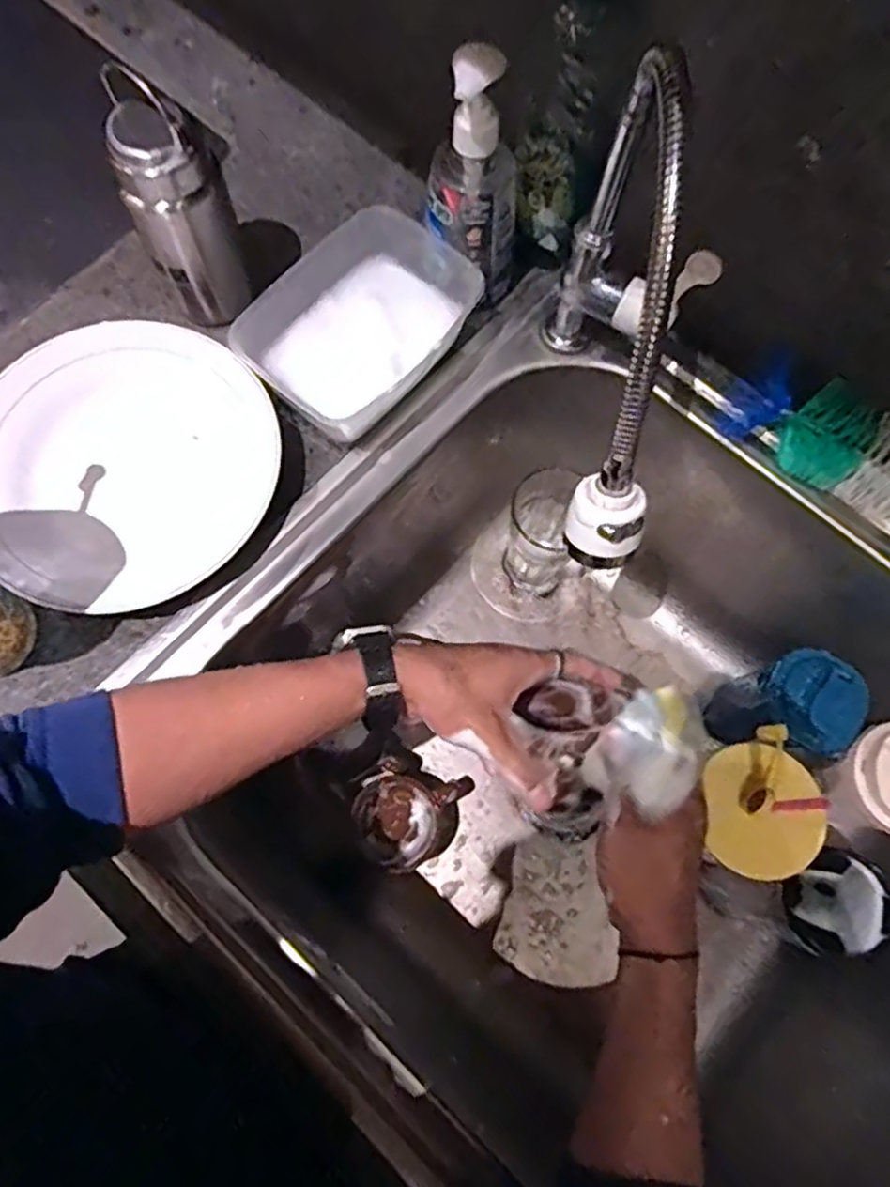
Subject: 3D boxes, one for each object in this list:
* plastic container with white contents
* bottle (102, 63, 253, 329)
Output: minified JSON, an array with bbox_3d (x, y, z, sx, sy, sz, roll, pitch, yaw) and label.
[{"bbox_3d":[-0.060,-0.204,0.539,0.132,0.065,0.181,40,77,10],"label":"plastic container with white contents"},{"bbox_3d":[-0.194,-0.282,0.510,0.069,0.164,0.063,-25,75,-8],"label":"bottle"}]

